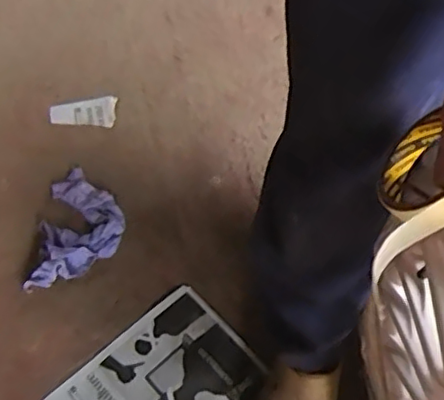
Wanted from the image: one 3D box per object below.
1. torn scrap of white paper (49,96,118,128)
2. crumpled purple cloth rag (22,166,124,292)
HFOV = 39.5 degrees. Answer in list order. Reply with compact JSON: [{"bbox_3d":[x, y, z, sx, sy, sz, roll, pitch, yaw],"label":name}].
[{"bbox_3d":[-0.262,-0.171,1.168,0.118,0.015,0.066,1,58,1],"label":"torn scrap of white paper"},{"bbox_3d":[-0.229,0.038,1.010,0.136,0.051,0.230,1,58,1],"label":"crumpled purple cloth rag"}]

